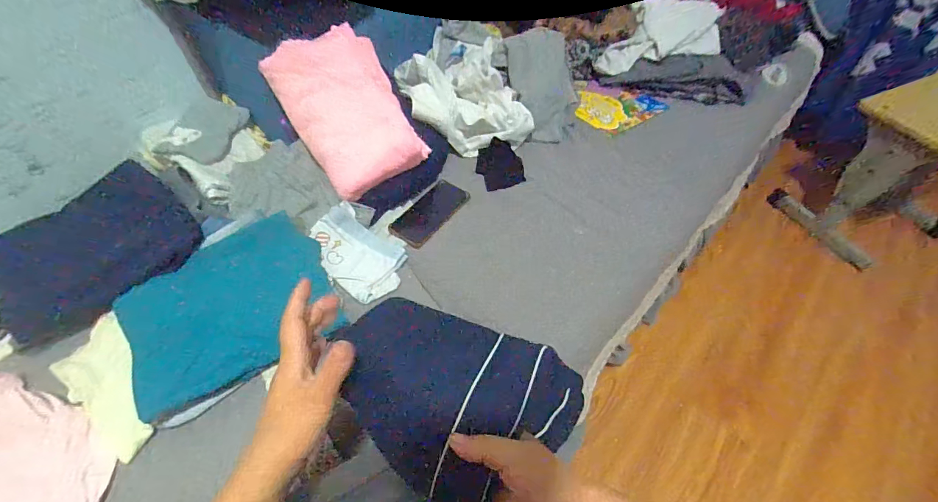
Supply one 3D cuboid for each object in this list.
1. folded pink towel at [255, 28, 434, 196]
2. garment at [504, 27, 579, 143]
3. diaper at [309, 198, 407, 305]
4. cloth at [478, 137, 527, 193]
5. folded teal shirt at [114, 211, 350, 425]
[{"bbox_3d":[-0.219,-0.256,0.732,0.189,0.029,0.304,-29,81,-11],"label":"folded pink towel"},{"bbox_3d":[0.162,-0.355,0.885,0.122,0.063,0.247,-15,89,-10],"label":"garment"},{"bbox_3d":[-0.184,0.001,0.673,0.172,0.028,0.114,38,57,13],"label":"diaper"},{"bbox_3d":[0.060,-0.168,0.801,0.088,0.015,0.098,-25,75,-11],"label":"cloth"},{"bbox_3d":[-0.343,0.065,0.587,0.270,0.083,0.226,-28,55,-20],"label":"folded teal shirt"}]

